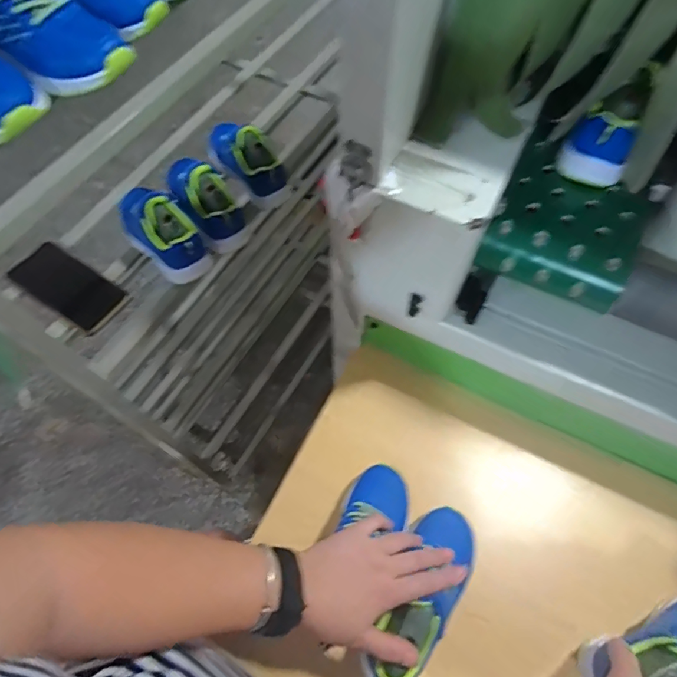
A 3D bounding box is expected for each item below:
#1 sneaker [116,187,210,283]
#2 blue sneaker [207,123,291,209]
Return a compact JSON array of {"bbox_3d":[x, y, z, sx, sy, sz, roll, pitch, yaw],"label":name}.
[{"bbox_3d":[-0.239,-0.150,0.606,0.073,0.076,0.161,-37,69,-17],"label":"sneaker"},{"bbox_3d":[-0.132,-0.258,0.662,0.064,0.081,0.167,-38,69,-17],"label":"blue sneaker"}]

